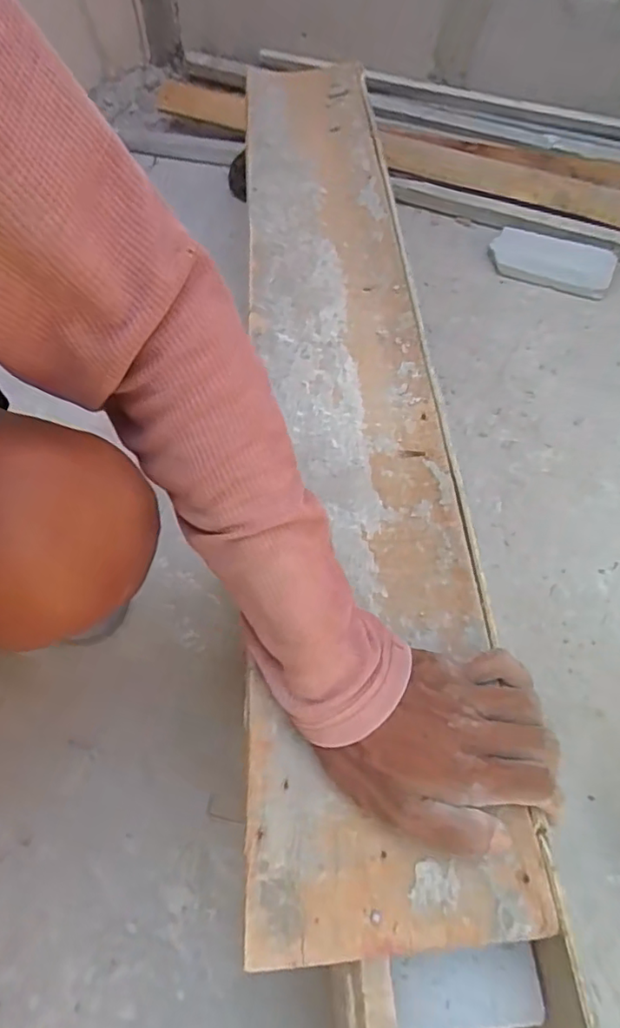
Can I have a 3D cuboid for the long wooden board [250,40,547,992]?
[{"bbox_3d":[0.025,-0.192,0.537,0.161,0.027,0.995,-2,59,-2],"label":"long wooden board"}]

